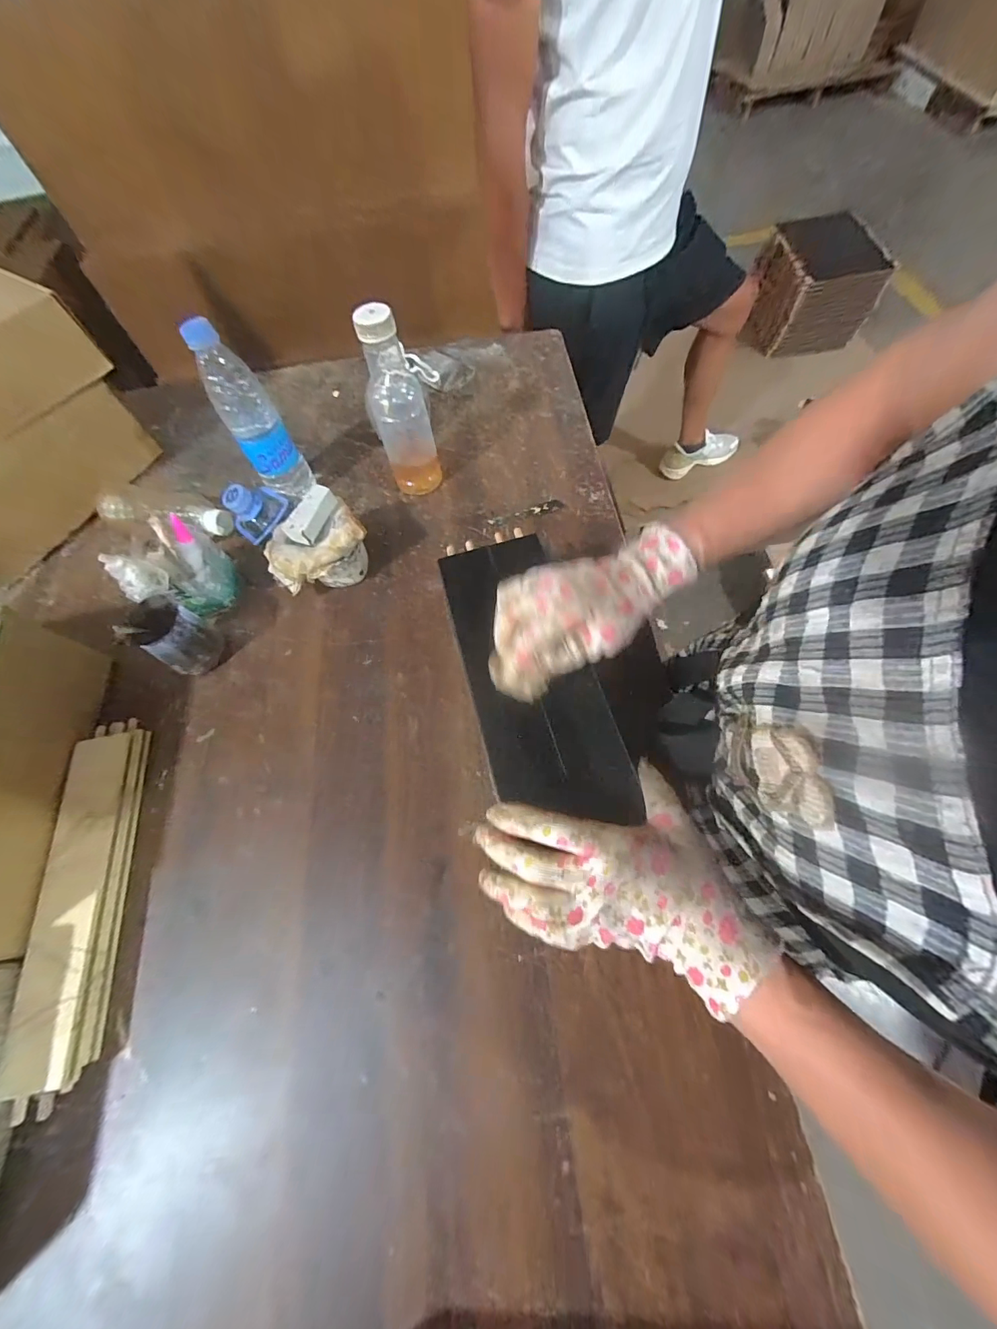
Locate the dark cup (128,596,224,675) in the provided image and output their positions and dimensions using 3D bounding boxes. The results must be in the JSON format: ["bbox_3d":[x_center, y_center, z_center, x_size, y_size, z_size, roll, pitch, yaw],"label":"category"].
[{"bbox_3d":[-0.360,-0.029,0.490,0.075,0.073,0.060,35,72,18],"label":"dark cup"}]

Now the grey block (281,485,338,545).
[{"bbox_3d":[-0.213,-0.170,0.488,0.032,0.023,0.064,21,68,14],"label":"grey block"}]

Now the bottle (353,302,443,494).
[{"bbox_3d":[-0.118,-0.309,0.530,0.076,0.205,0.062,-14,65,-3],"label":"bottle"}]

